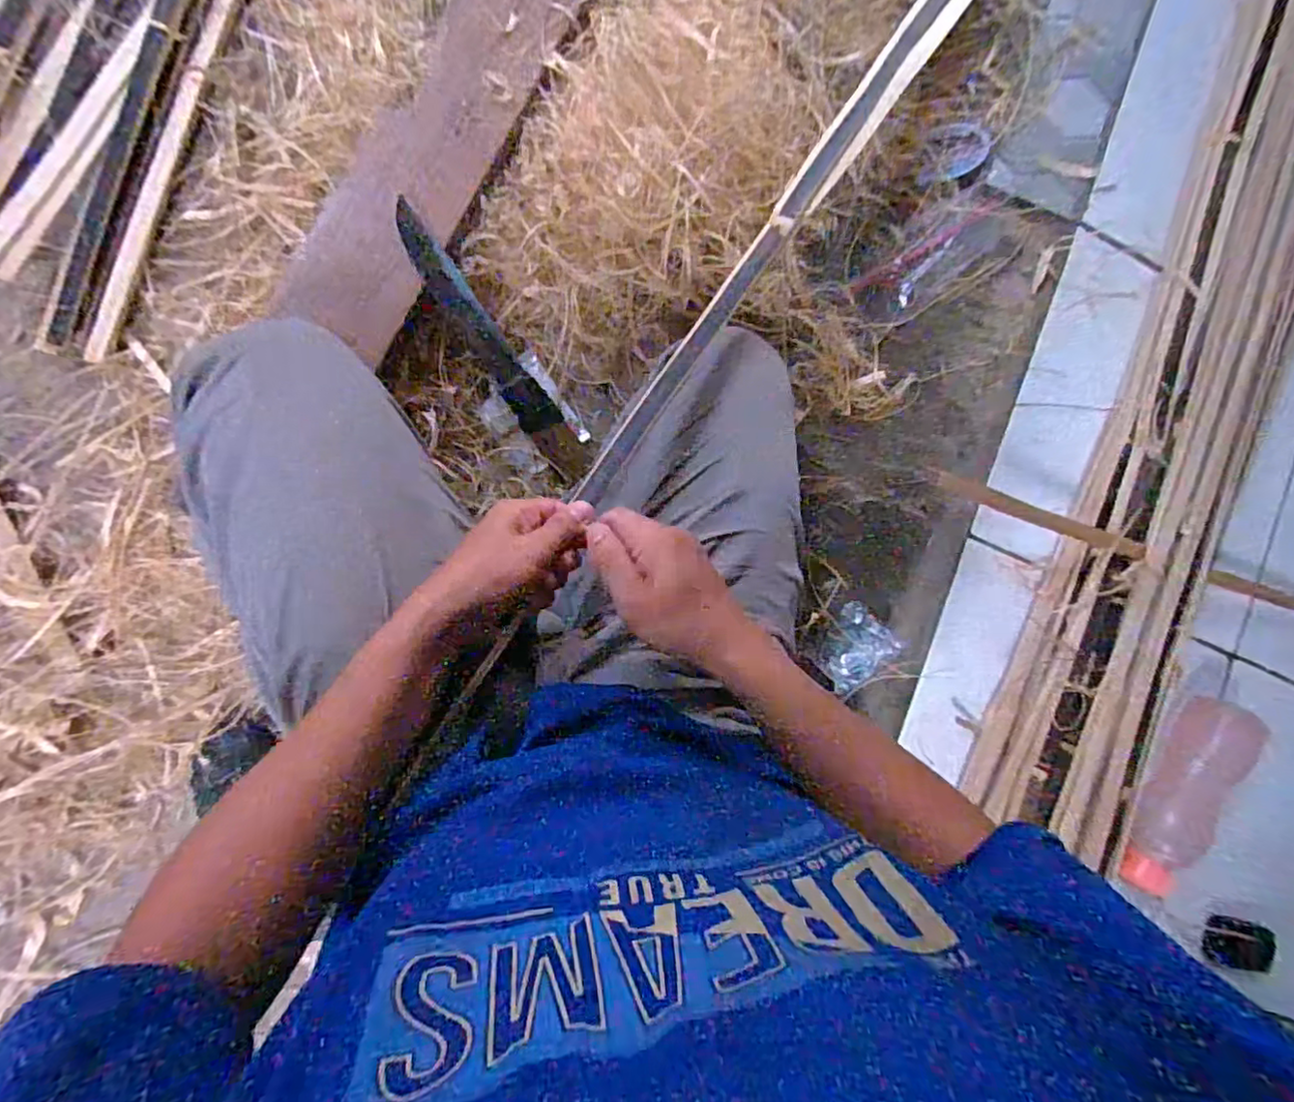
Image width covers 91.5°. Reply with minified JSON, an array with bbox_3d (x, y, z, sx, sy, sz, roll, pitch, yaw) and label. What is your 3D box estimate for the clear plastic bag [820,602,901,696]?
[{"bbox_3d":[0.235,0.109,0.721,0.088,0.014,0.073,-40,95,-8],"label":"clear plastic bag"}]

